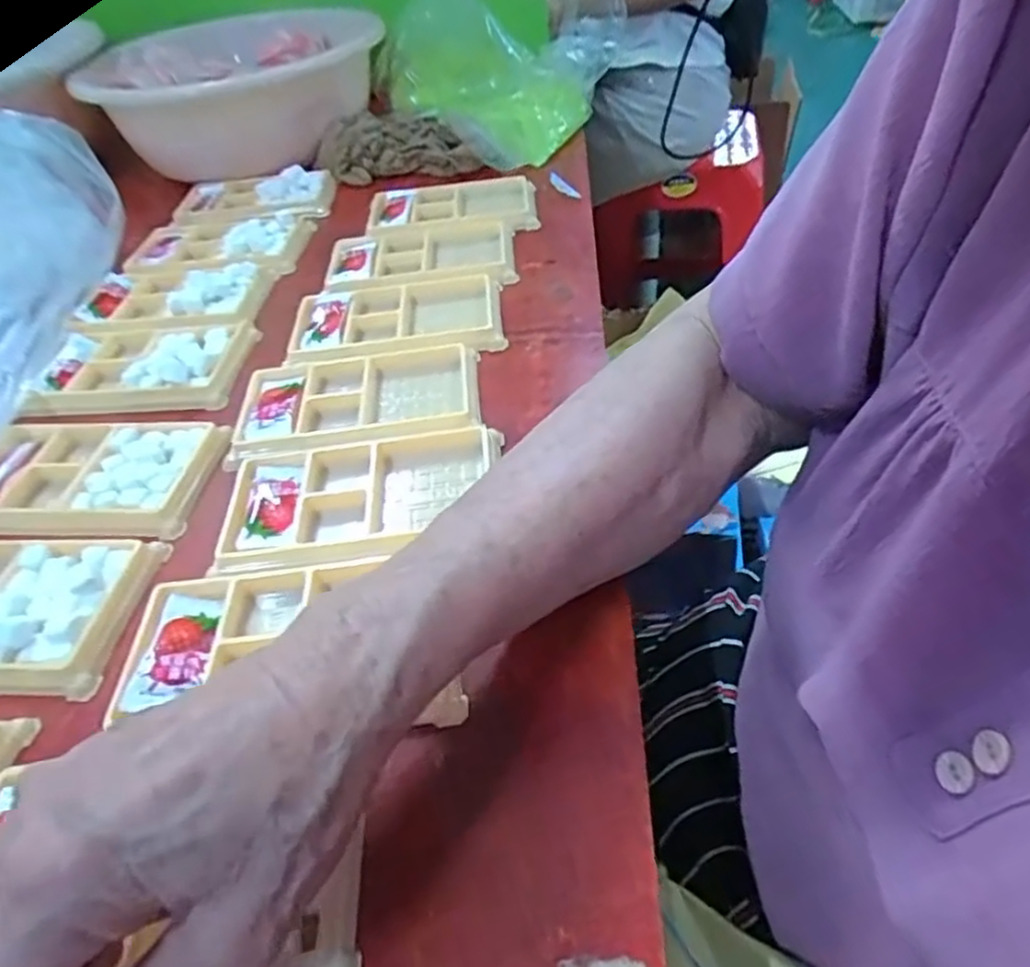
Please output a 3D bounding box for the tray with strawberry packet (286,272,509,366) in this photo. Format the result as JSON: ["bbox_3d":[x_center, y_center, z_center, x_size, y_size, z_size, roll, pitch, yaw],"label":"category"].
[{"bbox_3d":[-0.076,-0.106,0.455,0.130,0.014,0.080,-8,44,-1],"label":"tray with strawberry packet"}]

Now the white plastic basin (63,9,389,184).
[{"bbox_3d":[-0.255,-0.363,0.670,0.244,0.102,0.244,-15,45,-10],"label":"white plastic basin"}]

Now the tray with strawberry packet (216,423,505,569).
[{"bbox_3d":[-0.071,0.009,0.346,0.129,0.023,0.069,-10,44,-3],"label":"tray with strawberry packet"}]

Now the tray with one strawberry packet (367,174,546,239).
[{"bbox_3d":[-0.049,-0.219,0.563,0.131,0.016,0.071,-10,44,-2],"label":"tray with one strawberry packet"}]

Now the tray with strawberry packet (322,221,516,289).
[{"bbox_3d":[-0.068,-0.165,0.513,0.130,0.013,0.083,-10,44,-2],"label":"tray with strawberry packet"}]

